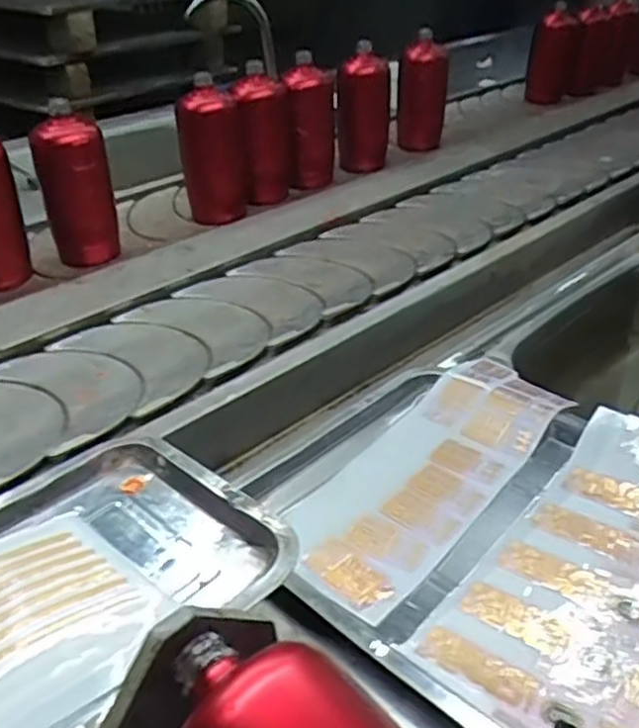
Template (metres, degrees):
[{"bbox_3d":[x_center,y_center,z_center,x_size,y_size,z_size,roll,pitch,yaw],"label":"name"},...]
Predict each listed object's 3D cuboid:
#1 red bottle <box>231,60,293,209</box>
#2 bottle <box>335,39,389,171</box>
[{"bbox_3d":[-0.078,-0.337,1.039,0.075,0.182,0.069,-8,34,-11],"label":"red bottle"},{"bbox_3d":[0.074,-0.430,1.191,0.085,0.180,0.095,1,34,3],"label":"bottle"}]

